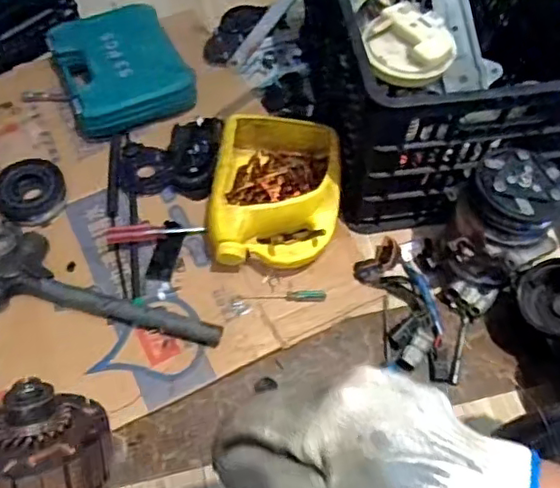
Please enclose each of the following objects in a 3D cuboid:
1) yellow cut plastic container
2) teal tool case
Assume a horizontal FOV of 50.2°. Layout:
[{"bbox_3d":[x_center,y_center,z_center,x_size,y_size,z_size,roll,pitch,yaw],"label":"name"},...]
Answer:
[{"bbox_3d":[-0.005,-0.069,0.872,0.178,0.099,0.232,8,58,6],"label":"yellow cut plastic container"},{"bbox_3d":[-0.276,-0.310,1.037,0.208,0.084,0.252,-21,60,-12],"label":"teal tool case"}]

